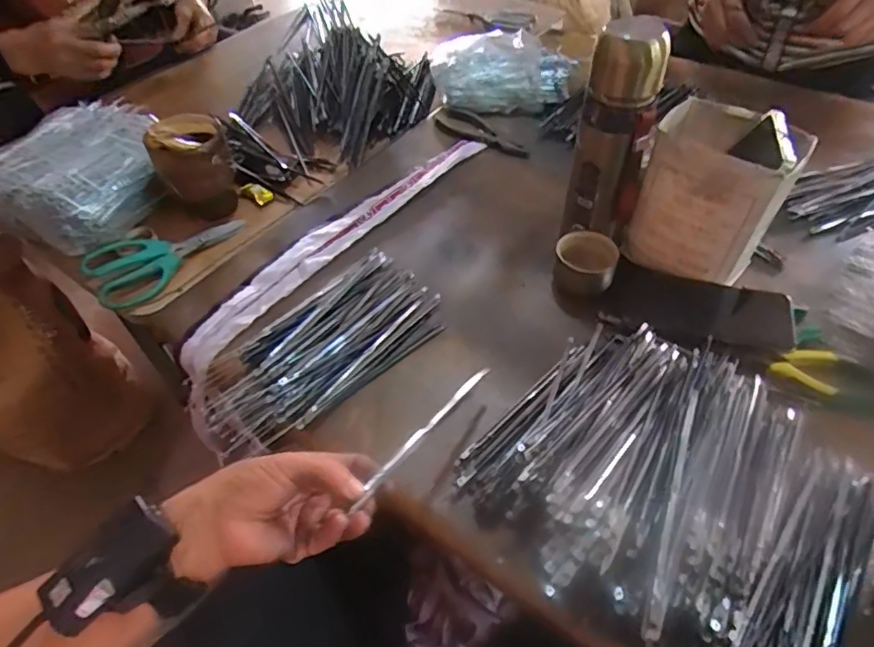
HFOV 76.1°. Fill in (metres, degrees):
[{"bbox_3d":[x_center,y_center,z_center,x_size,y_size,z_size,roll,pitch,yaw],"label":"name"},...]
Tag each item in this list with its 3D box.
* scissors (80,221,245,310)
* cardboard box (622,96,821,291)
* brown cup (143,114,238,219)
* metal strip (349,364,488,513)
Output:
[{"bbox_3d":[-0.305,-0.083,0.637,0.173,0.018,0.081,-33,56,-23],"label":"scissors"},{"bbox_3d":[0.271,-0.129,0.559,0.119,0.141,0.098,27,56,22],"label":"cardboard box"},{"bbox_3d":[-0.293,-0.190,0.679,0.082,0.103,0.088,-1,50,1],"label":"brown cup"},{"bbox_3d":[-0.008,0.083,0.436,0.010,0.010,0.181,26,38,22],"label":"metal strip"}]

